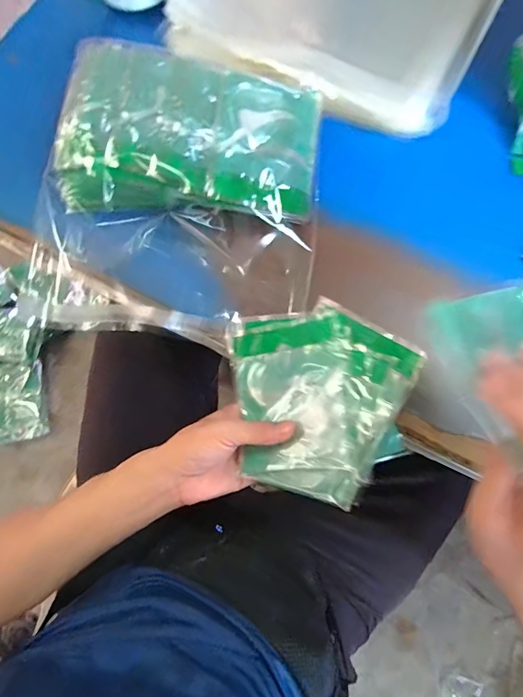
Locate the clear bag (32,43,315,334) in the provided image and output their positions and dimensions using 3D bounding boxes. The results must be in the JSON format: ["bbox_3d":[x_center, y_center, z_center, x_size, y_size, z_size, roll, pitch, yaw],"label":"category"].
[{"bbox_3d":[-0.085,-0.155,0.405,0.288,0.045,0.275,8,92,-2],"label":"clear bag"}]

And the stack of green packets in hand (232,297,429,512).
[{"bbox_3d":[0.036,0.042,0.370,0.165,0.015,0.167,26,90,22],"label":"stack of green packets in hand"}]

